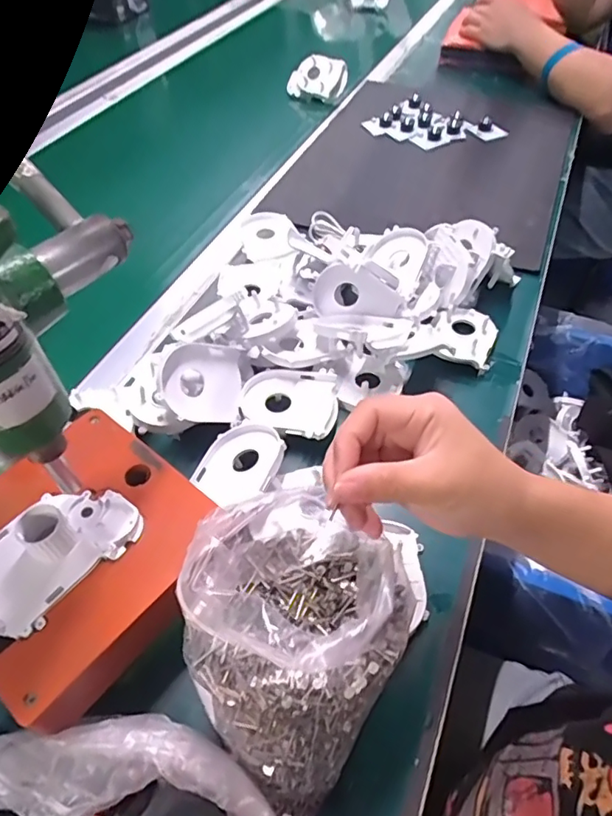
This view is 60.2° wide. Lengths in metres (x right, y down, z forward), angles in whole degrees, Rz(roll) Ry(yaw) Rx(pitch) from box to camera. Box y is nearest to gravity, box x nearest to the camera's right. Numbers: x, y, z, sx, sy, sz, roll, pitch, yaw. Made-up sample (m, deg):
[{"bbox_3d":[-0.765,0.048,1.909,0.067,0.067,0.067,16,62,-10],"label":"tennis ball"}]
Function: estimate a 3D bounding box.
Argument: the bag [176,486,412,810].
[{"bbox_3d":[-0.005,0.118,0.289,0.106,0.103,0.123,28,56,24],"label":"bag"}]

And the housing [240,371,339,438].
[{"bbox_3d":[-0.015,-0.004,0.465,0.083,0.013,0.068,7,50,9],"label":"housing"}]

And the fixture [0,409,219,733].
[{"bbox_3d":[-0.148,0.091,0.340,0.163,0.043,0.154,31,57,25],"label":"fixture"}]

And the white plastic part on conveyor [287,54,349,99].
[{"bbox_3d":[0.019,-0.570,0.909,0.112,0.063,0.018,21,15,24],"label":"white plastic part on conveyor"}]

